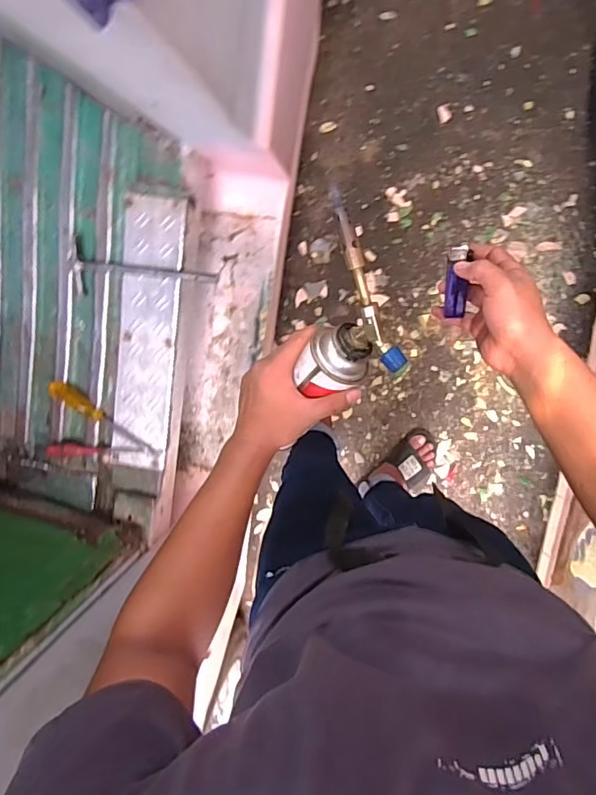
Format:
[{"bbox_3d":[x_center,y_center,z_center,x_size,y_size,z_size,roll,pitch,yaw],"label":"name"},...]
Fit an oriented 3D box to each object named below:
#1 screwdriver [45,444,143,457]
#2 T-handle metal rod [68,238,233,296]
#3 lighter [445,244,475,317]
[{"bbox_3d":[-0.368,0.095,0.931,0.177,0.023,0.023,-1,94,-2],"label":"screwdriver"},{"bbox_3d":[-0.243,-0.212,0.858,0.280,0.034,0.086,5,95,4],"label":"T-handle metal rod"},{"bbox_3d":[0.156,-0.114,0.505,0.021,0.015,0.071,-5,124,5],"label":"lighter"}]

